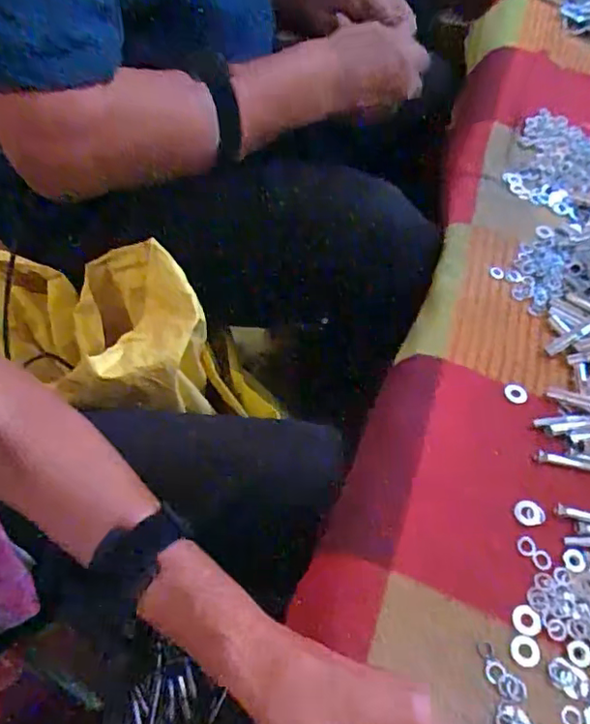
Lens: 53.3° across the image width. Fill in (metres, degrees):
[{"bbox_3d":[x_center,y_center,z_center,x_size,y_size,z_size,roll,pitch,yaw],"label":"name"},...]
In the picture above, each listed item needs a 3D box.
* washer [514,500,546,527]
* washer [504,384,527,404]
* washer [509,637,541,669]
[{"bbox_3d":[0.159,0.102,0.397,0.020,0.004,0.017,-3,56,-5],"label":"washer"},{"bbox_3d":[0.173,0.025,0.460,0.017,0.004,0.017,1,56,-2],"label":"washer"},{"bbox_3d":[0.138,0.173,0.352,0.017,0.004,0.017,1,56,-2],"label":"washer"}]

